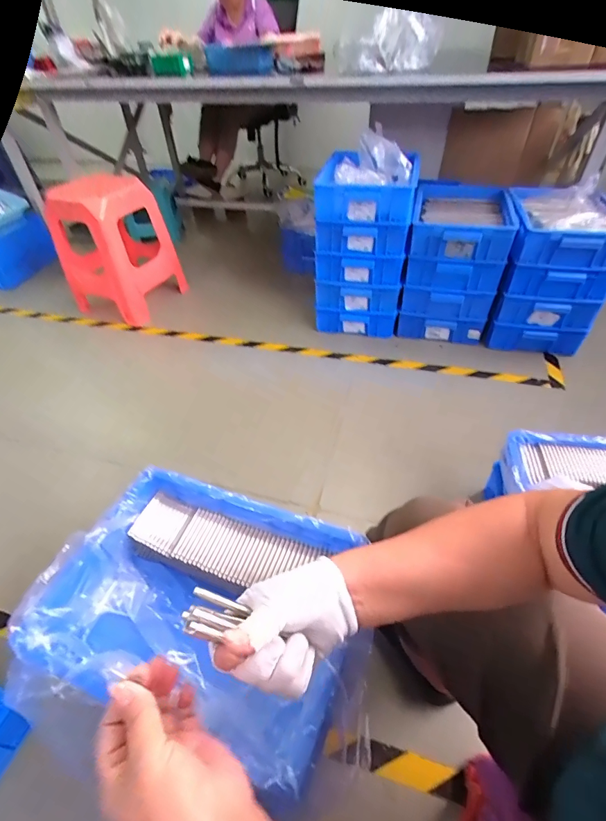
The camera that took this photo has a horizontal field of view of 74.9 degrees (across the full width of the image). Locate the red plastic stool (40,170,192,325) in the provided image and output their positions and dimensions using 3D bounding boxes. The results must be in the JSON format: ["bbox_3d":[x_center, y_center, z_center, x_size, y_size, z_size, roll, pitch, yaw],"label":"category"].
[{"bbox_3d":[-0.738,-0.642,1.581,0.338,0.468,0.337,22,49,24],"label":"red plastic stool"}]

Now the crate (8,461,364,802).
[{"bbox_3d":[-0.150,0.286,0.588,0.400,0.125,0.322,14,46,16],"label":"crate"}]

